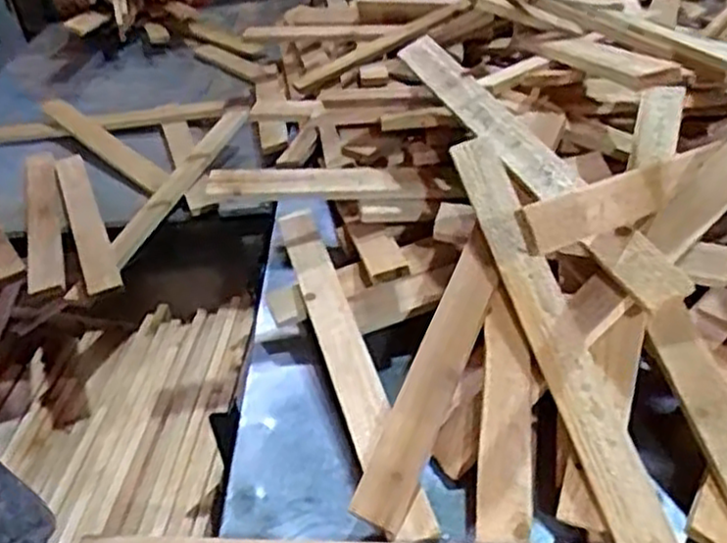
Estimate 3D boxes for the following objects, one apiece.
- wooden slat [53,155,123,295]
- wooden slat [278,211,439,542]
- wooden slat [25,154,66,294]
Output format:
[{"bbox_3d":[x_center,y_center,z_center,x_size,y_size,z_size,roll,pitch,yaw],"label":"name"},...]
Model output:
[{"bbox_3d":[-0.456,-0.096,1.225,0.049,0.017,0.451,-20,38,-17],"label":"wooden slat"},{"bbox_3d":[-0.025,0.085,0.850,0.049,0.020,0.484,-25,45,1],"label":"wooden slat"},{"bbox_3d":[-0.535,-0.097,1.258,0.049,0.010,0.456,-17,37,-13],"label":"wooden slat"}]

